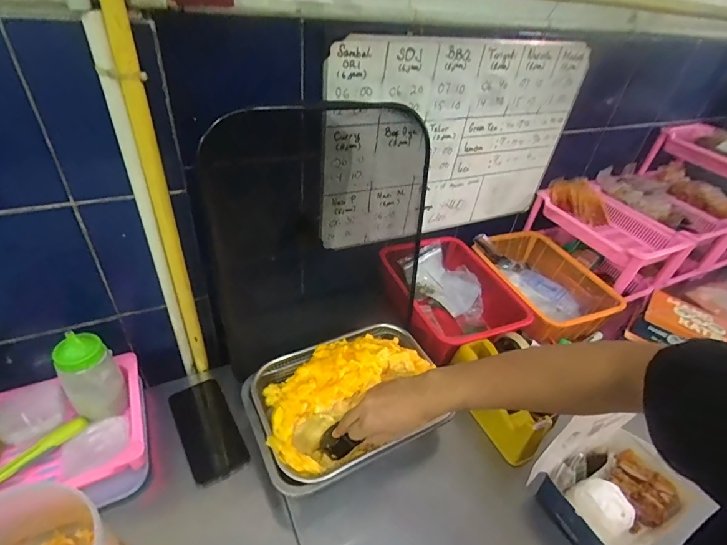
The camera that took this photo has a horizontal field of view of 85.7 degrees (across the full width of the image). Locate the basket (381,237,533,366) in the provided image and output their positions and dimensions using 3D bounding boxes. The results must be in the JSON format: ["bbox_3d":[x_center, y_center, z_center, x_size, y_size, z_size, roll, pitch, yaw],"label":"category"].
[{"bbox_3d":[0.179,0.041,0.841,0.225,0.140,0.297,-12,43,-23],"label":"basket"}]

